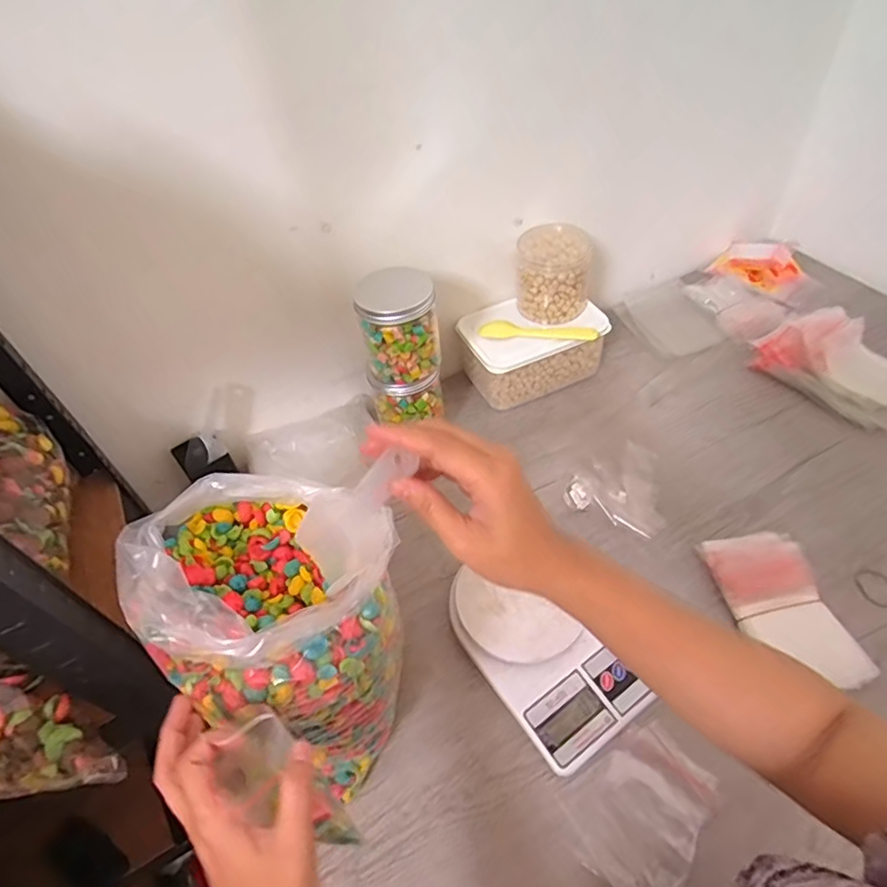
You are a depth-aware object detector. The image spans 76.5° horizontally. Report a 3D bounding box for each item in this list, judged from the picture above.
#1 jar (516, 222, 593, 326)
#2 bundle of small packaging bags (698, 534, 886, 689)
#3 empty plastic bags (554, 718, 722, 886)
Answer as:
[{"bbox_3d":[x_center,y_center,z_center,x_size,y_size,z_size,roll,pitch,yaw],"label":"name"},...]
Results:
[{"bbox_3d":[0.151,-0.230,0.778,0.099,0.112,0.093,-1,50,6],"label":"jar"},{"bbox_3d":[0.344,0.168,0.575,0.095,0.033,0.160,-12,50,-3],"label":"bundle of small packaging bags"},{"bbox_3d":[0.172,0.316,0.484,0.126,0.012,0.103,-31,54,-18],"label":"empty plastic bags"}]

